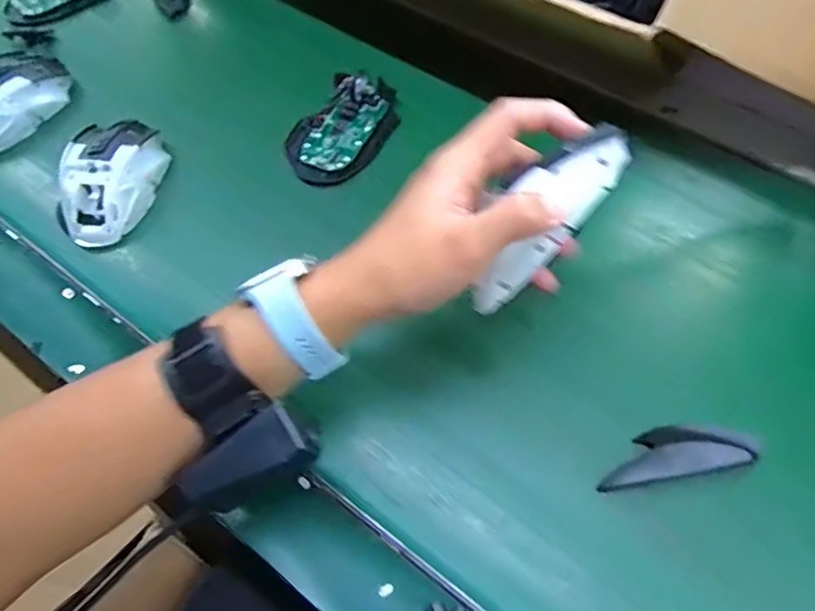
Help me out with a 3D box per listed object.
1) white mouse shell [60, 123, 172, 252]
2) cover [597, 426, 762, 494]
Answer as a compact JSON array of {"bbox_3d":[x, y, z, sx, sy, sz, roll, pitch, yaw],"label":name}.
[{"bbox_3d":[-0.232,-0.099,0.449,0.064,0.031,0.104,11,62,7],"label":"white mouse shell"},{"bbox_3d":[0.159,0.087,0.347,0.089,0.016,0.032,-7,61,-3],"label":"cover"}]

